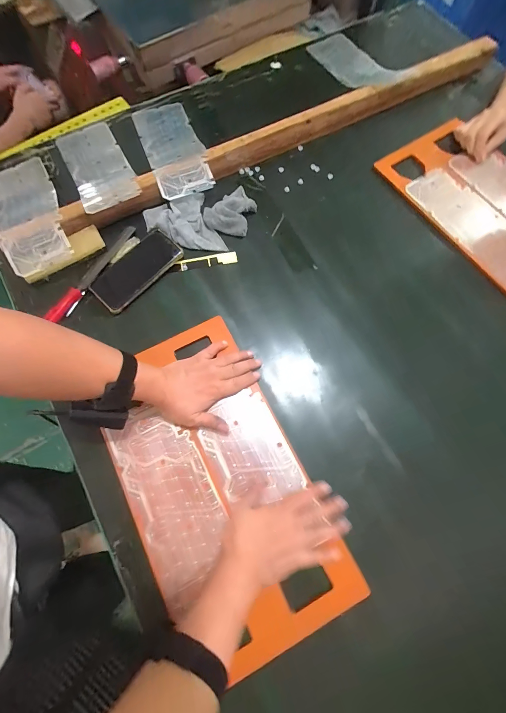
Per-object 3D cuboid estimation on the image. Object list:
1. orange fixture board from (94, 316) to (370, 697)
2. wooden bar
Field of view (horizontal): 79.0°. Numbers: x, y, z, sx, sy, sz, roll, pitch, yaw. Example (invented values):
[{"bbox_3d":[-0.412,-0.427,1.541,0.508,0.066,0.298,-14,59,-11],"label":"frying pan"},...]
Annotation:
[{"bbox_3d":[-0.056,0.172,0.439,0.234,0.015,0.436,-27,74,-7],"label":"orange fixture board"},{"bbox_3d":[0.087,-0.455,0.626,0.971,0.045,0.052,-27,74,-7],"label":"wooden bar"}]

